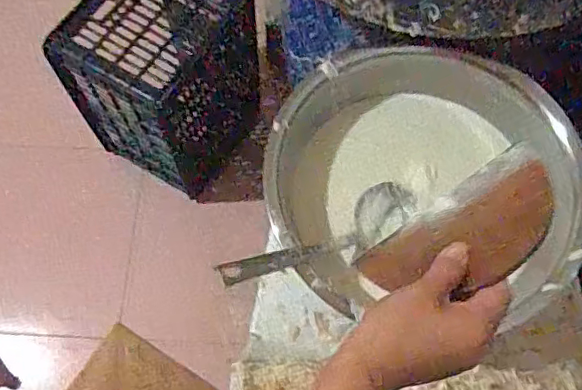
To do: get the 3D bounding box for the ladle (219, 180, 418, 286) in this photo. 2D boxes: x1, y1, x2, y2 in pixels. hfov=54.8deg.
[{"bbox_3d":[0.053,0.040,0.715,0.337,0.054,0.072,-13,64,-46],"label":"ladle"}]

